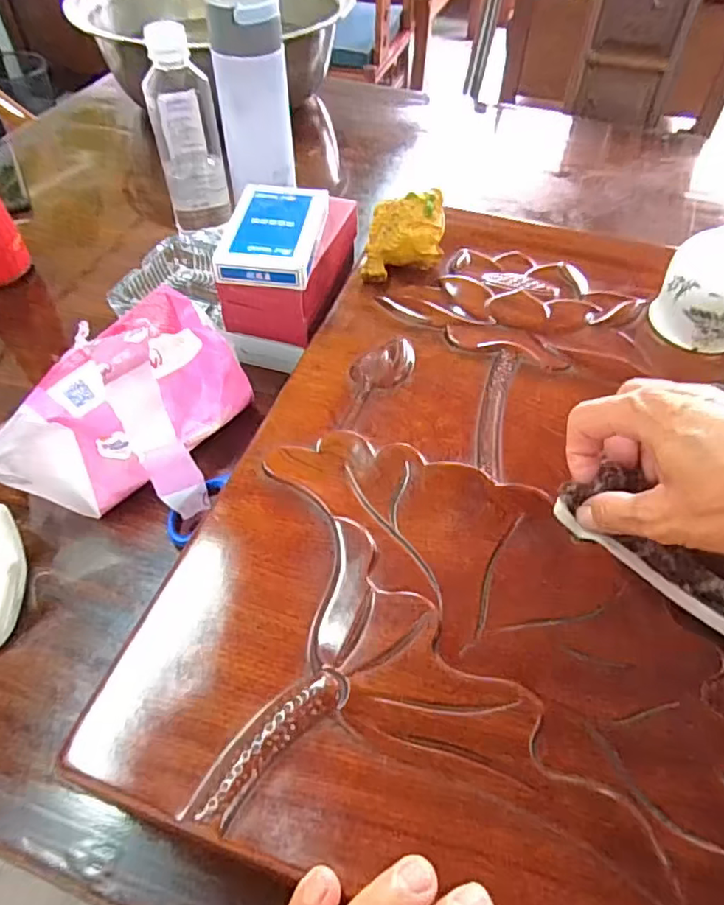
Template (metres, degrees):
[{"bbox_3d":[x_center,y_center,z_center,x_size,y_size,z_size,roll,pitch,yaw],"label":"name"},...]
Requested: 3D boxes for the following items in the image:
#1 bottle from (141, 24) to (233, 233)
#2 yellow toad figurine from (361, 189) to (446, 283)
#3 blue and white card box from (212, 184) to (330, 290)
[{"bbox_3d":[-0.160,-0.286,0.536,0.057,0.168,0.049,-11,52,-9],"label":"bottle"},{"bbox_3d":[0.031,-0.164,0.455,0.067,0.051,0.041,-10,52,-9],"label":"yellow toad figurine"},{"bbox_3d":[-0.063,-0.160,0.427,0.066,0.021,0.102,4,51,5],"label":"blue and white card box"}]

